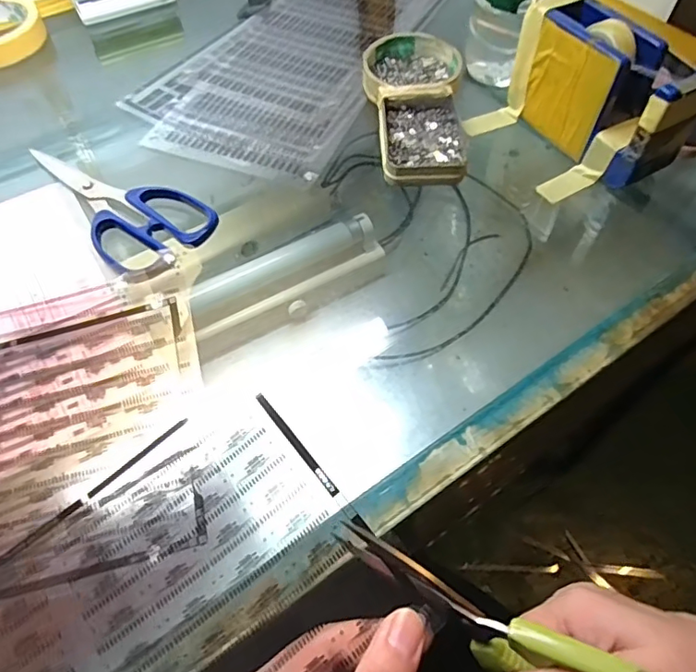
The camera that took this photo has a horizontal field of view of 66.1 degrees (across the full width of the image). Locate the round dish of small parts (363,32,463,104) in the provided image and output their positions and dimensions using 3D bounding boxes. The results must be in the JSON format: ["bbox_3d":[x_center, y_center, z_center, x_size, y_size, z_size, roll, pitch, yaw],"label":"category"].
[{"bbox_3d":[0.055,-0.228,0.461,0.081,0.024,0.080,-1,57,1],"label":"round dish of small parts"}]

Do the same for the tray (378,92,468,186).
[{"bbox_3d":[0.057,-0.153,0.417,0.064,0.018,0.092,-1,57,1],"label":"tray"}]

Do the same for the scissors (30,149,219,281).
[{"bbox_3d":[-0.169,-0.103,0.389,0.178,0.013,0.077,39,67,23],"label":"scissors"}]

